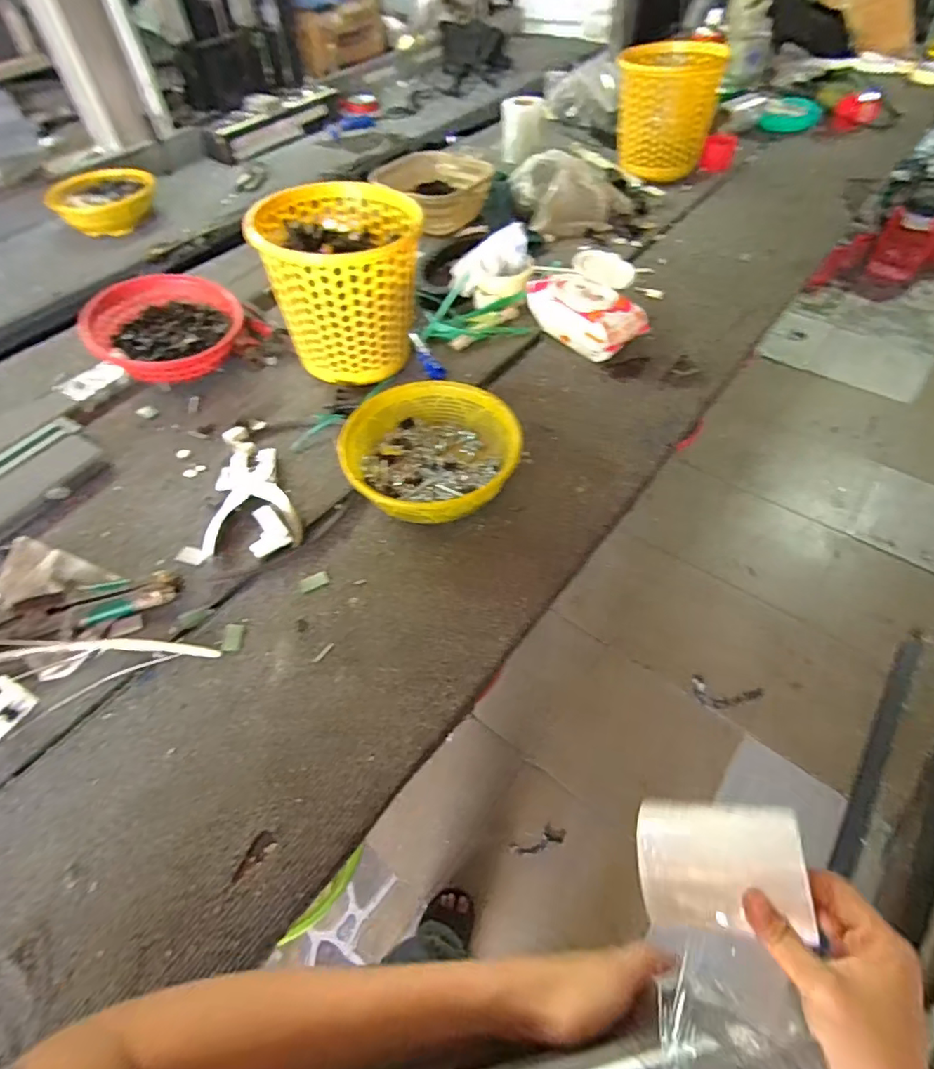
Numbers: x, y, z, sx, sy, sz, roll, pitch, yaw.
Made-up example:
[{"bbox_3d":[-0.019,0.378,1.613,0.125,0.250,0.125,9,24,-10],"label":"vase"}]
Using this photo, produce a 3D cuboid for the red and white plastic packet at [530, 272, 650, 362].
[{"bbox_3d":[0.170,-0.324,0.812,0.171,0.059,0.103,36,62,26],"label":"red and white plastic packet"}]

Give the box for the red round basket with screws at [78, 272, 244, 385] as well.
[{"bbox_3d":[-0.411,-0.285,0.774,0.174,0.072,0.177,-2,52,2],"label":"red round basket with screws"}]

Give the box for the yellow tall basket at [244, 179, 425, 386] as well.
[{"bbox_3d":[-0.153,-0.329,0.725,0.193,0.168,0.208,1,53,3],"label":"yellow tall basket"}]

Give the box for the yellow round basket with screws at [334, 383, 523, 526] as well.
[{"bbox_3d":[-0.042,-0.091,0.627,0.187,0.067,0.177,-2,52,2],"label":"yellow round basket with screws"}]

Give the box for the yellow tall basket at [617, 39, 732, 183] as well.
[{"bbox_3d":[0.404,-0.859,1.136,0.203,0.186,0.170,13,54,13],"label":"yellow tall basket"}]

